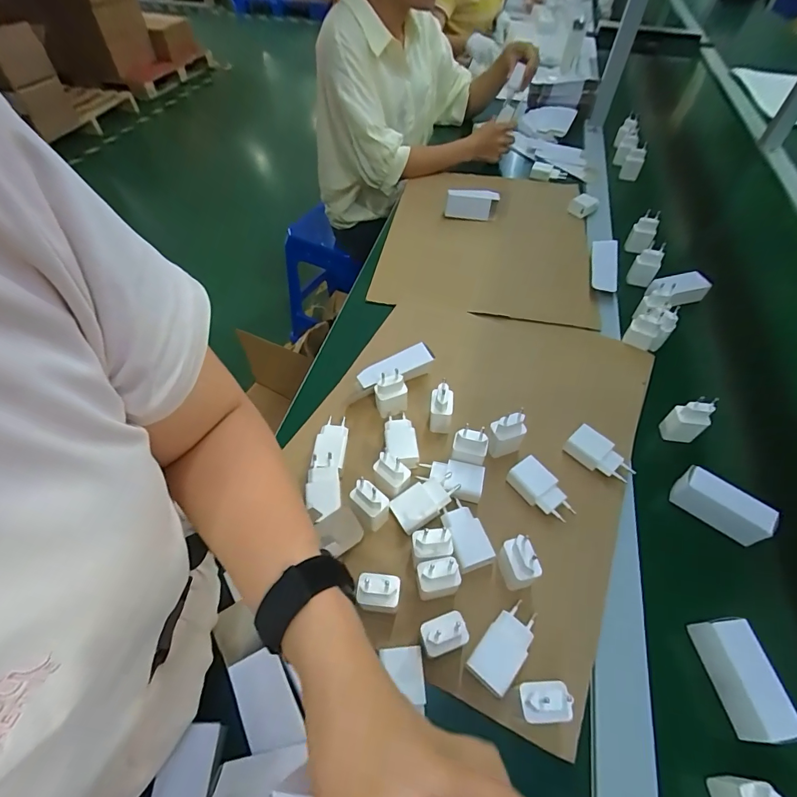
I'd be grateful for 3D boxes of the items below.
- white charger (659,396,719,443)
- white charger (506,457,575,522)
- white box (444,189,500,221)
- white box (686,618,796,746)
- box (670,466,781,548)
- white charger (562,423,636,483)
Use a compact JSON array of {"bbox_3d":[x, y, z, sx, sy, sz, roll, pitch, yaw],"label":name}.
[{"bbox_3d":[0.379,0.030,0.544,0.035,0.069,0.032,6,53,4],"label":"white charger"},{"bbox_3d":[0.168,0.108,0.486,0.035,0.030,0.076,-32,60,-22],"label":"white charger"},{"bbox_3d":[0.152,-0.403,0.862,0.107,0.048,0.038,1,53,0],"label":"white box"},{"bbox_3d":[0.319,0.258,0.383,0.039,0.039,0.091,-6,53,-5],"label":"white box"},{"bbox_3d":[0.375,0.125,0.484,0.093,0.049,0.031,36,61,23],"label":"box"},{"bbox_3d":[0.250,0.069,0.513,0.078,0.026,0.036,37,61,24],"label":"white charger"}]

